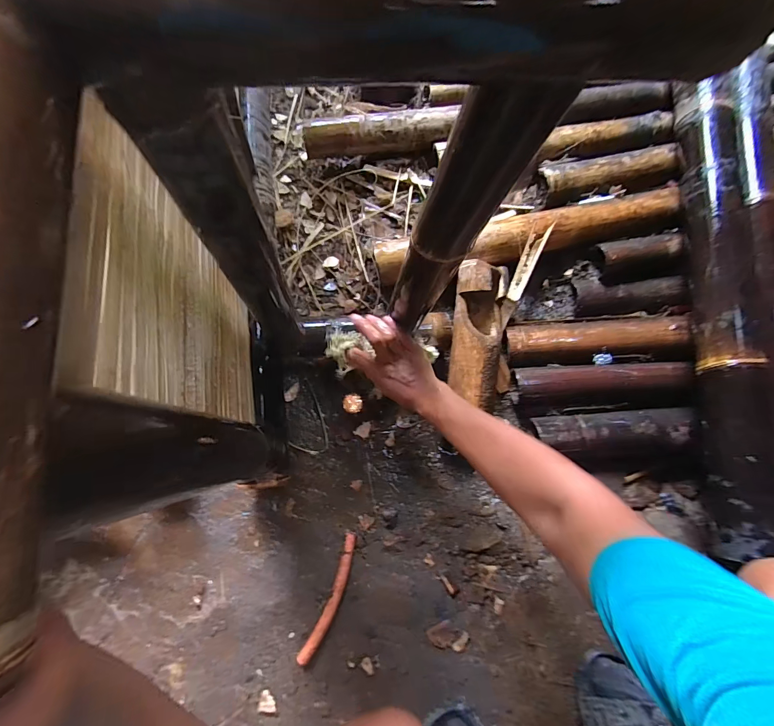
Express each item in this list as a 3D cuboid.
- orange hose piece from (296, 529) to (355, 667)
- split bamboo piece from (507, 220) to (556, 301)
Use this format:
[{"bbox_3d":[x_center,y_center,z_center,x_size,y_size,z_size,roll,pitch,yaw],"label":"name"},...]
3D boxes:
[{"bbox_3d":[-0.085,0.358,0.592,0.028,0.024,0.184,21,76,6],"label":"orange hose piece"},{"bbox_3d":[0.251,-0.181,0.686,0.031,0.016,0.143,22,102,6],"label":"split bamboo piece"}]

